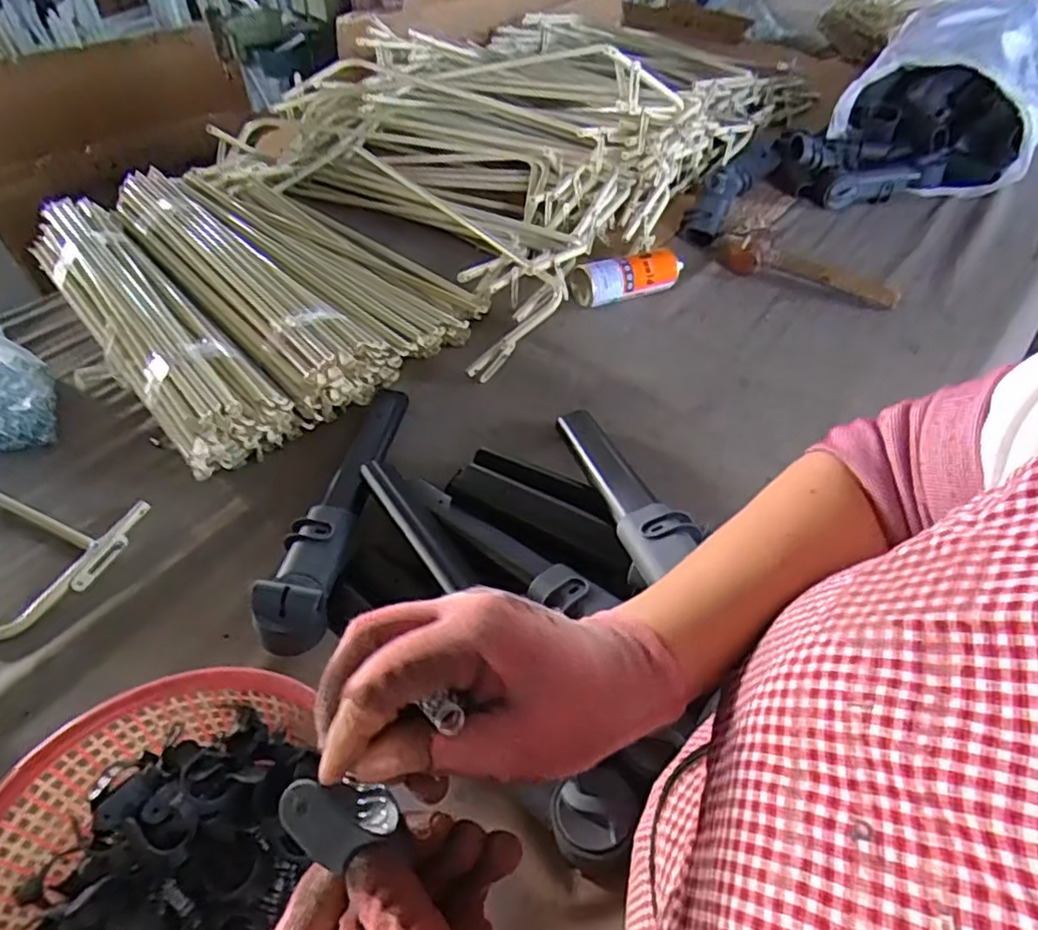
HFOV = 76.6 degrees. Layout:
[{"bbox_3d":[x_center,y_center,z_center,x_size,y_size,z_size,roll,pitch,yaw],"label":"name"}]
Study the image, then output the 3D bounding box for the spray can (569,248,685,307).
[{"bbox_3d":[0.178,-0.297,1.032,0.189,0.063,0.061,-10,48,-10],"label":"spray can"}]

